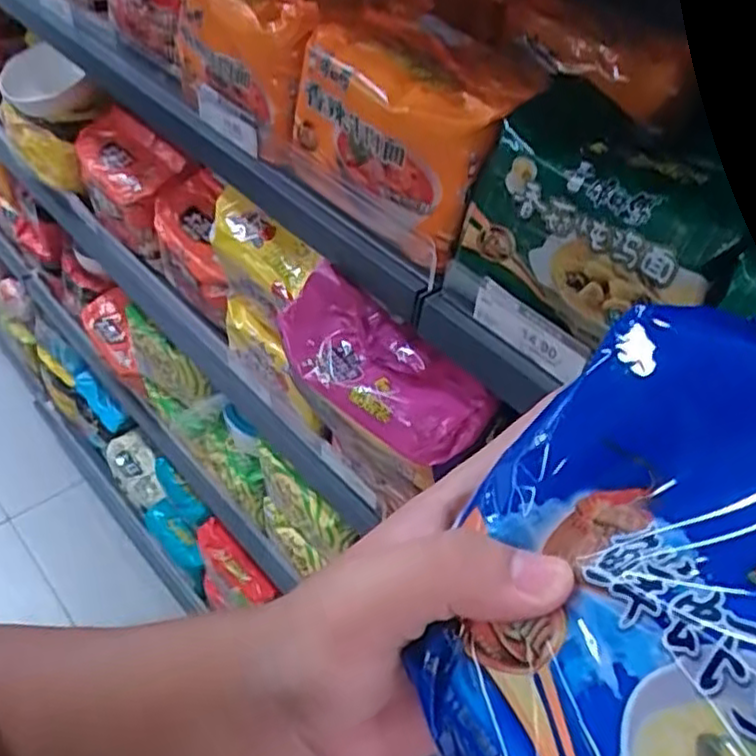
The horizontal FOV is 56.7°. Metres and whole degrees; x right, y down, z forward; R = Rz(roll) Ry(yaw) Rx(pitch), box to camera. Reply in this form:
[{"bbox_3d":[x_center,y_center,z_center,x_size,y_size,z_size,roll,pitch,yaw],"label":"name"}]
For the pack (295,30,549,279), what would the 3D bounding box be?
[{"bbox_3d":[0.032,-0.208,0.576,0.173,0.116,0.121,32,50,24],"label":"pack"}]

